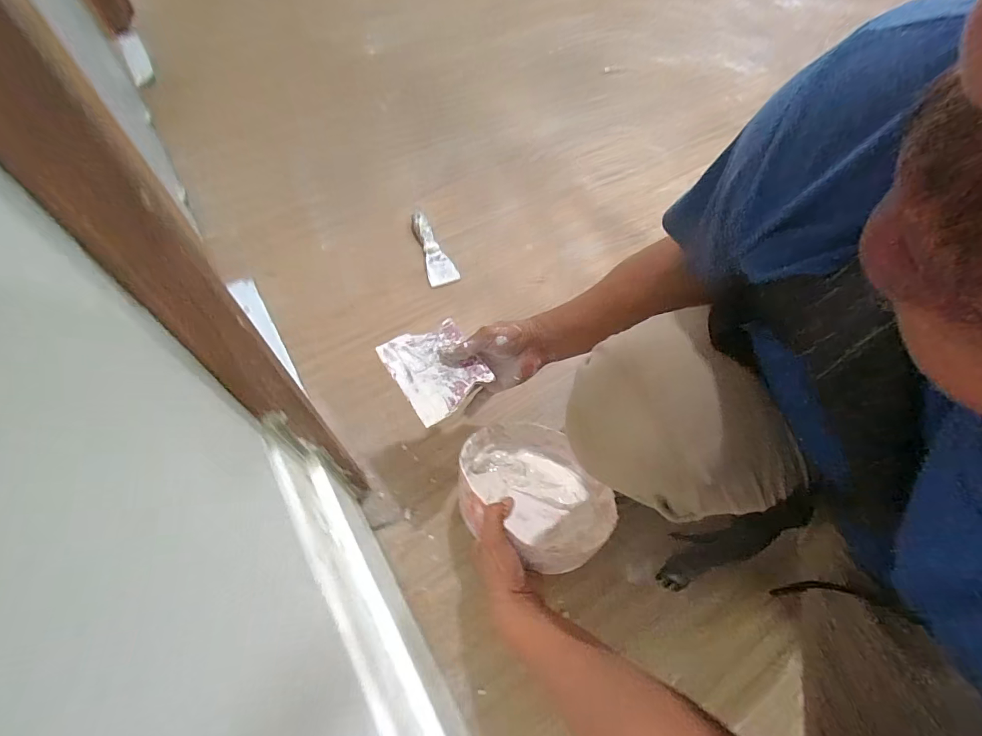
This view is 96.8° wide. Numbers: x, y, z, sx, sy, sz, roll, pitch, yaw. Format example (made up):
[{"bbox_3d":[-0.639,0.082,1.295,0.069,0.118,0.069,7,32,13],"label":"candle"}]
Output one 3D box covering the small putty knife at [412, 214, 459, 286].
[{"bbox_3d":[-0.116,-0.245,0.884,0.058,0.033,0.179,-18,61,-7],"label":"small putty knife"}]

